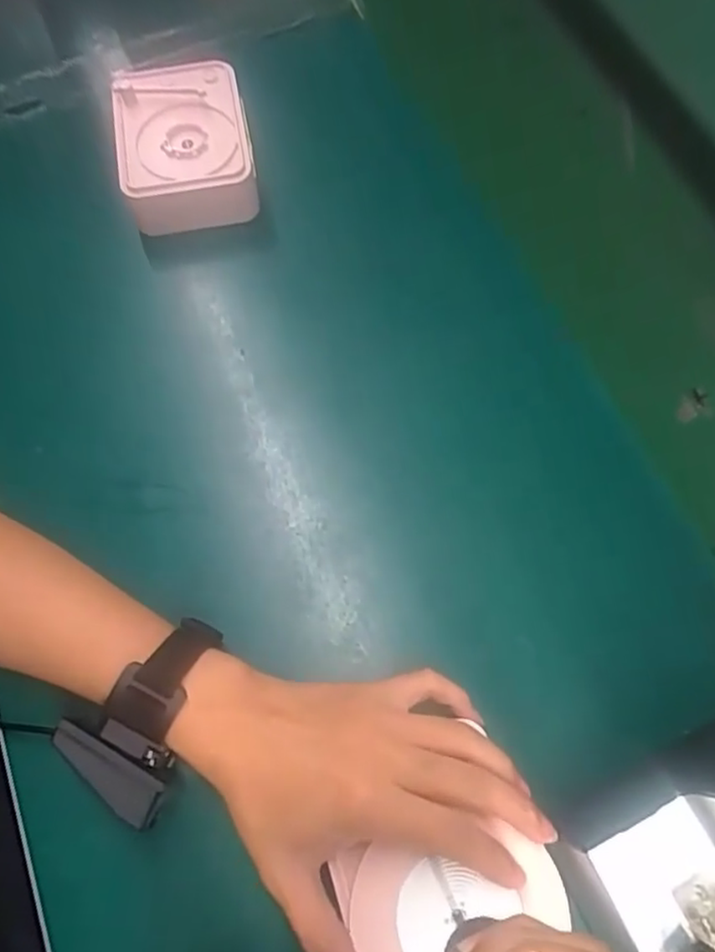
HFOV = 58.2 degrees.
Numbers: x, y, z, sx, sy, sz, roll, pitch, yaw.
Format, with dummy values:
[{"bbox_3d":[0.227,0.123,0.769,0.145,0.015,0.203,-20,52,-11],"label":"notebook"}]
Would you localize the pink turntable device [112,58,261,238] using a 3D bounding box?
[{"bbox_3d":[-0.137,-0.261,0.511,0.102,0.052,0.119,-9,69,-5],"label":"pink turntable device"}]

